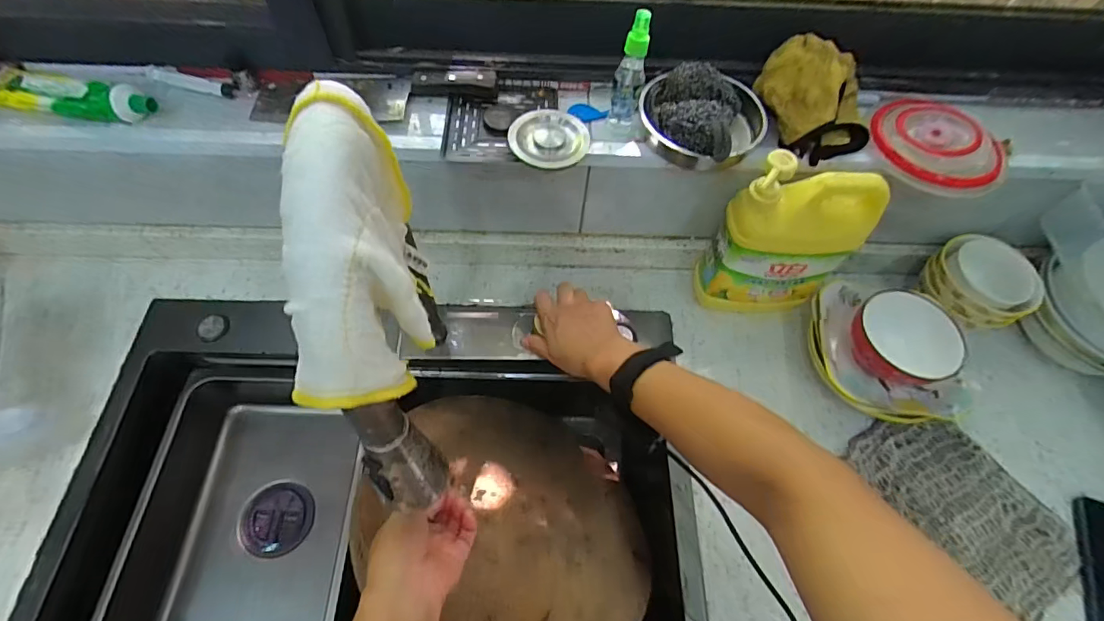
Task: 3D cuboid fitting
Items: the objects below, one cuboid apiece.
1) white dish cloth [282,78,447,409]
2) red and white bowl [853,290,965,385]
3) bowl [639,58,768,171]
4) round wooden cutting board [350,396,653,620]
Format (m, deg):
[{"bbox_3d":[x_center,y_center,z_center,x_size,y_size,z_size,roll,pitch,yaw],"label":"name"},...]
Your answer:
[{"bbox_3d":[-0.102,-0.032,0.276,0.065,0.097,0.164,0,59,-6],"label":"white dish cloth"},{"bbox_3d":[0.409,0.038,0.585,0.094,0.073,0.108,-16,62,-14],"label":"red and white bowl"},{"bbox_3d":[0.162,-0.215,0.542,0.132,0.075,0.109,38,63,16],"label":"bowl"},{"bbox_3d":[-0.040,0.247,0.608,0.350,0.016,0.349,22,26,-12],"label":"round wooden cutting board"}]

